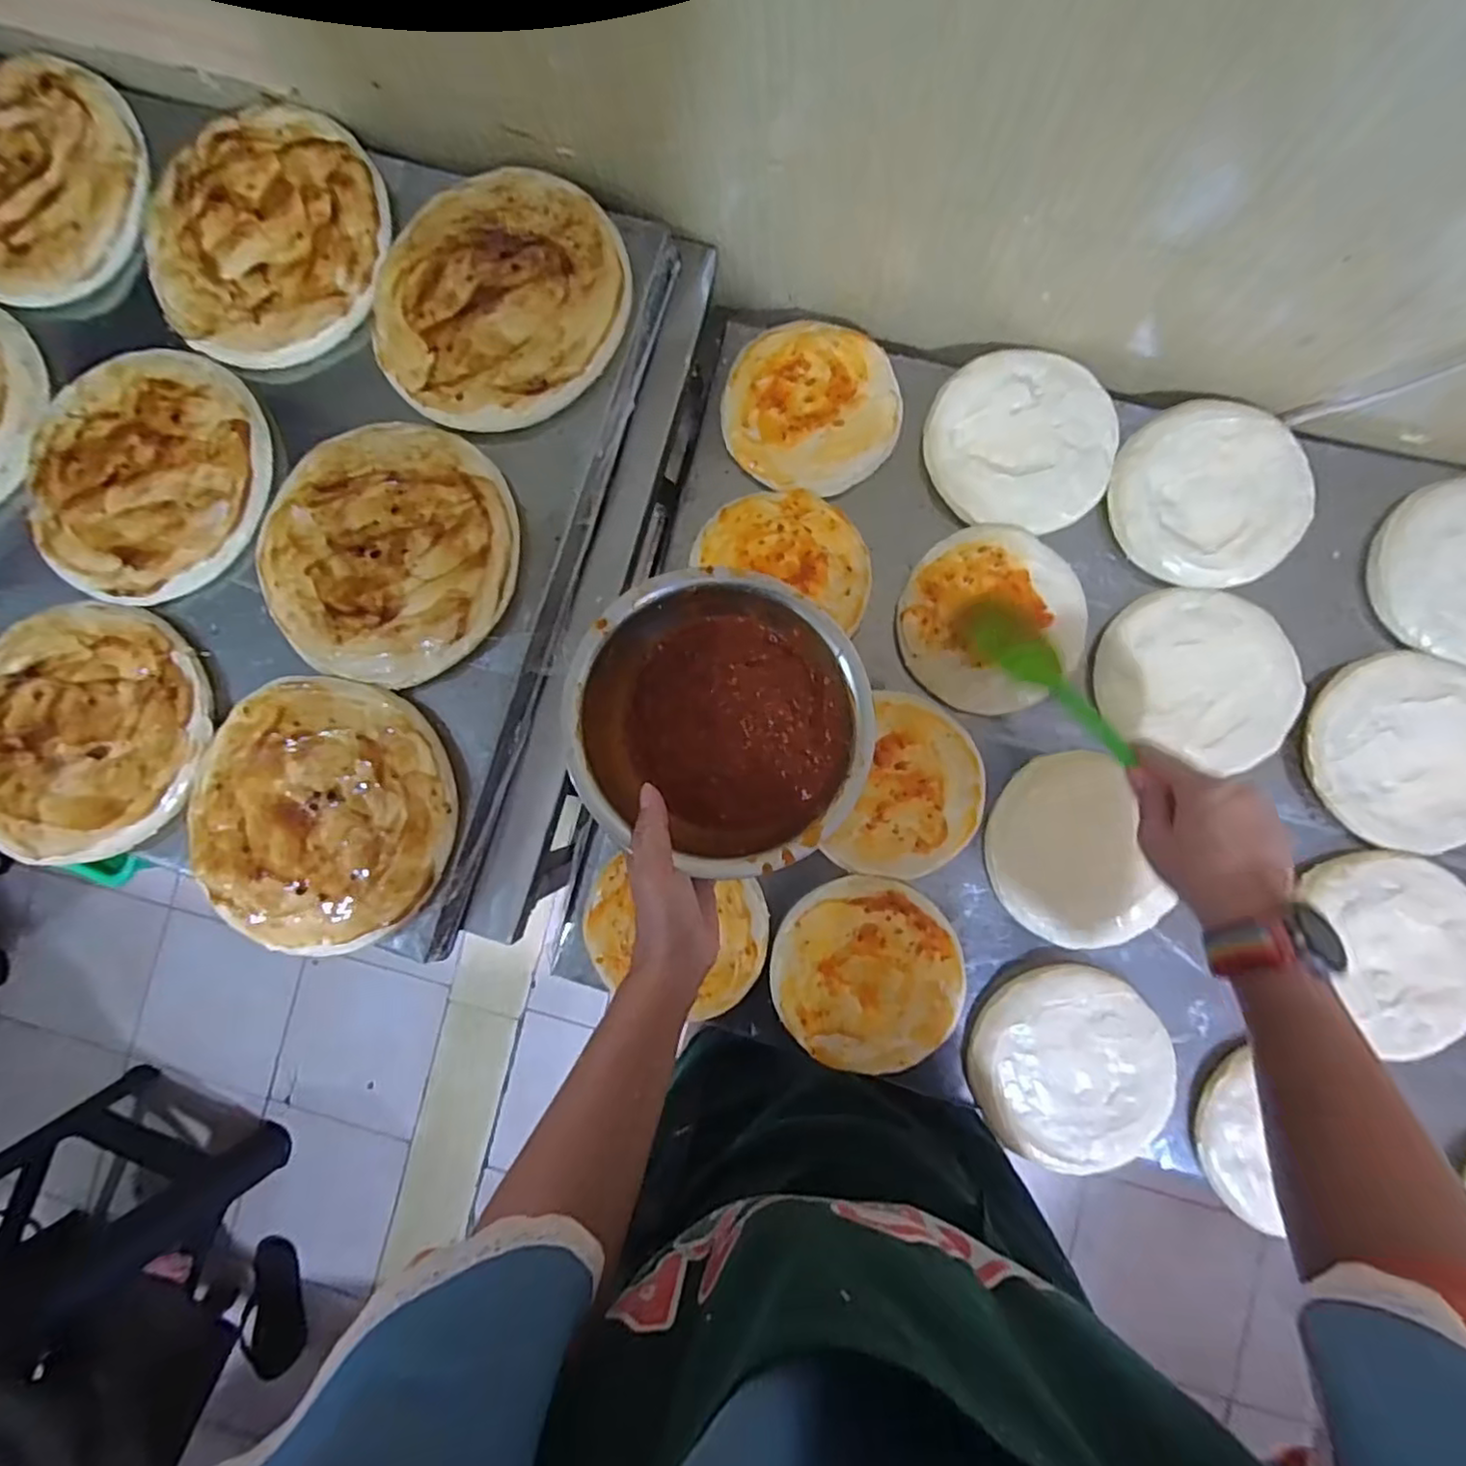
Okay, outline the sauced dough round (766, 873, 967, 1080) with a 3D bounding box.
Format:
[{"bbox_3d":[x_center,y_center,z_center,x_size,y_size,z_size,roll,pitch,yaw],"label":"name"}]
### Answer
[{"bbox_3d":[0.108,0.194,0.540,0.144,0.017,0.153,0,86,1],"label":"sauced dough round"}]

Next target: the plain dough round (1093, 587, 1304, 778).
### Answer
[{"bbox_3d":[0.375,-0.044,0.545,0.147,0.018,0.137,8,86,1],"label":"plain dough round"}]

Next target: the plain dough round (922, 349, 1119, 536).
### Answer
[{"bbox_3d":[0.239,-0.242,0.560,0.149,0.015,0.144,0,86,1],"label":"plain dough round"}]

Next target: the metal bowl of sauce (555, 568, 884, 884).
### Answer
[{"bbox_3d":[-0.002,-0.009,0.443,0.180,0.074,0.179,0,86,1],"label":"metal bowl of sauce"}]

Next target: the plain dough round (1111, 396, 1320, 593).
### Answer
[{"bbox_3d":[0.386,-0.195,0.542,0.145,0.016,0.144,0,86,1],"label":"plain dough round"}]

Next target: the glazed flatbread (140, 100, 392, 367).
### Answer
[{"bbox_3d":[-0.375,-0.394,0.536,0.192,0.020,0.195,0,86,1],"label":"glazed flatbread"}]

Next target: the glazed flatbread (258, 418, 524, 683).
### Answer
[{"bbox_3d":[-0.261,-0.137,0.510,0.192,0.021,0.191,0,86,1],"label":"glazed flatbread"}]

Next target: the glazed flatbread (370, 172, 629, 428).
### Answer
[{"bbox_3d":[-0.182,-0.334,0.515,0.193,0.017,0.194,0,86,1],"label":"glazed flatbread"}]

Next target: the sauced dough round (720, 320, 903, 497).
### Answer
[{"bbox_3d":[0.067,-0.277,0.573,0.146,0.022,0.139,0,86,1],"label":"sauced dough round"}]

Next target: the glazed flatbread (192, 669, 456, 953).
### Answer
[{"bbox_3d":[-0.310,0.059,0.502,0.199,0.019,0.193,12,86,2],"label":"glazed flatbread"}]

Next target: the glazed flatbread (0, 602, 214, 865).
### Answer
[{"bbox_3d":[-0.508,-0.002,0.523,0.195,0.017,0.192,0,86,1],"label":"glazed flatbread"}]

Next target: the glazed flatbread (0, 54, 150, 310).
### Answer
[{"bbox_3d":[-0.579,-0.457,0.558,0.194,0.019,0.189,0,86,1],"label":"glazed flatbread"}]

